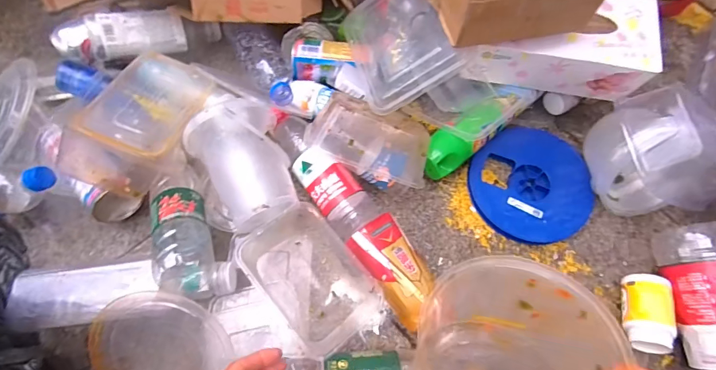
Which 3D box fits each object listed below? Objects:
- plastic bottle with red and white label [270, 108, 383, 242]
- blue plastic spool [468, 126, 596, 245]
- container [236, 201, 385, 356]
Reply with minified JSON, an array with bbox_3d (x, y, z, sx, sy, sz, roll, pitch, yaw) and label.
[{"bbox_3d":[-0.054,-0.021,0.531,0.061,0.049,0.206,-34,74,-14],"label":"plastic bottle with red and white label"},{"bbox_3d":[0.254,-0.001,0.564,0.173,0.022,0.169,0,71,0],"label":"blue plastic spool"},{"bbox_3d":[-0.055,0.120,0.486,0.118,0.076,0.172,-39,75,-15],"label":"container"}]

